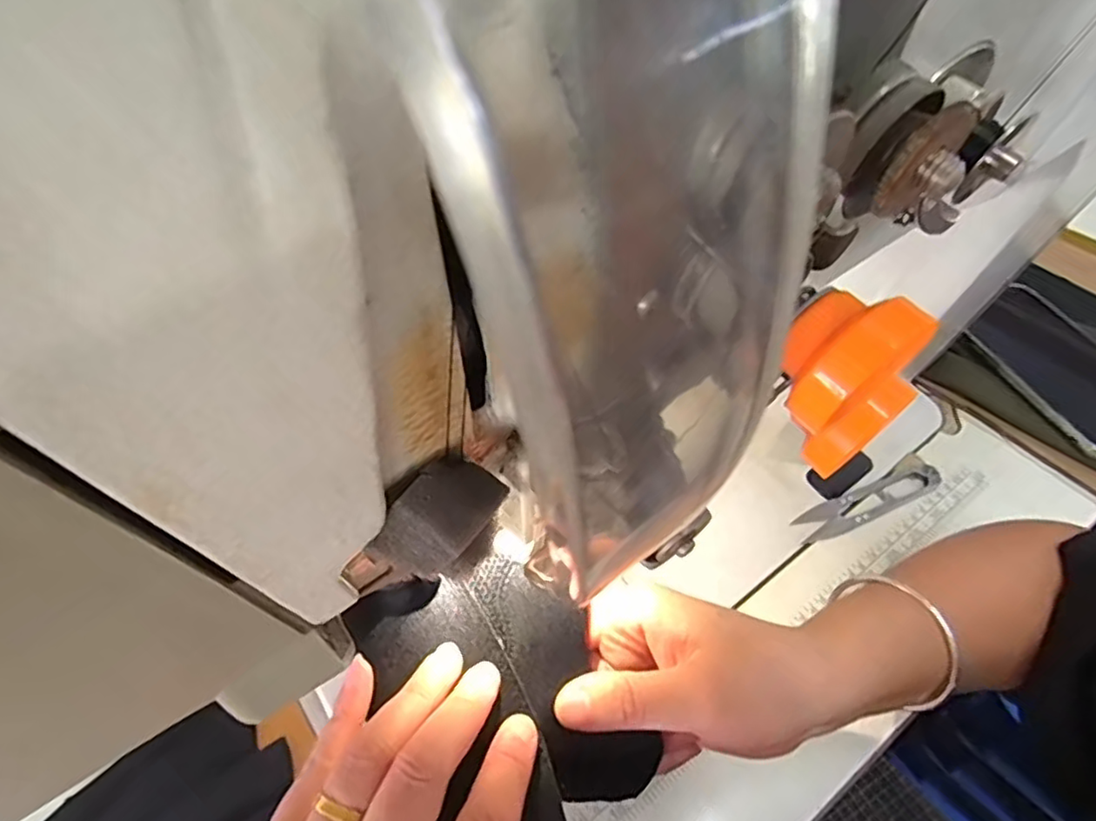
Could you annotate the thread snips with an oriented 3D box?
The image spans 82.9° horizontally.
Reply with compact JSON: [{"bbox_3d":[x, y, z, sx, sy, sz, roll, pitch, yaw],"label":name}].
[{"bbox_3d":[0.240,0.067,0.462,0.112,0.012,0.026,-21,53,-10],"label":"thread snips"}]

